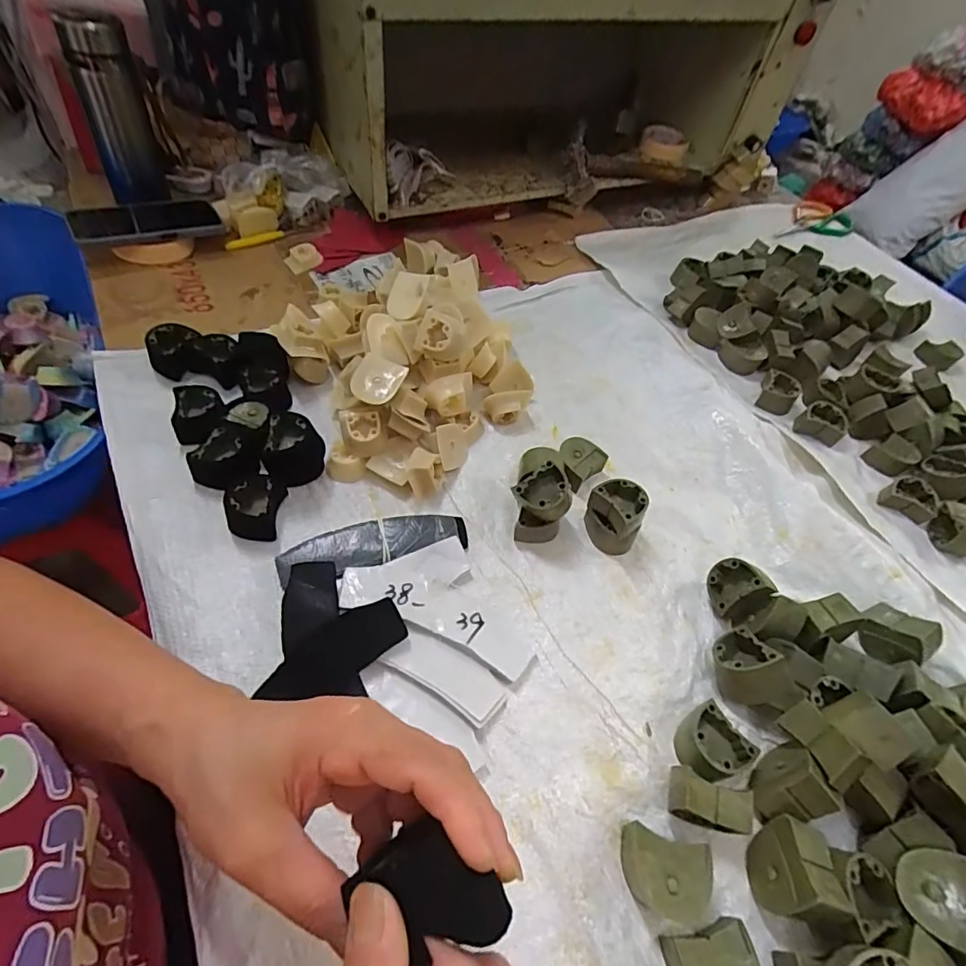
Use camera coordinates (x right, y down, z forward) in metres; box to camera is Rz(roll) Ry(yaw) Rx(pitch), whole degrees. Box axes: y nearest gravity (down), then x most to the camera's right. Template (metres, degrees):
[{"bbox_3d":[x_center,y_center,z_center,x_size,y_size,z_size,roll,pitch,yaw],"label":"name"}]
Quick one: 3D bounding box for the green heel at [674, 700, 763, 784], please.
[{"bbox_3d":[0.162,0.189,0.362,0.045,0.023,0.046,-27,63,-26],"label":"green heel"}]

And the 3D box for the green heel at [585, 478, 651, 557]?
[{"bbox_3d":[0.120,0.030,0.463,0.050,0.053,0.047,5,53,-7],"label":"green heel"}]

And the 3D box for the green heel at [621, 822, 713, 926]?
[{"bbox_3d":[0.111,0.241,0.313,0.050,0.028,0.041,19,53,4],"label":"green heel"}]

